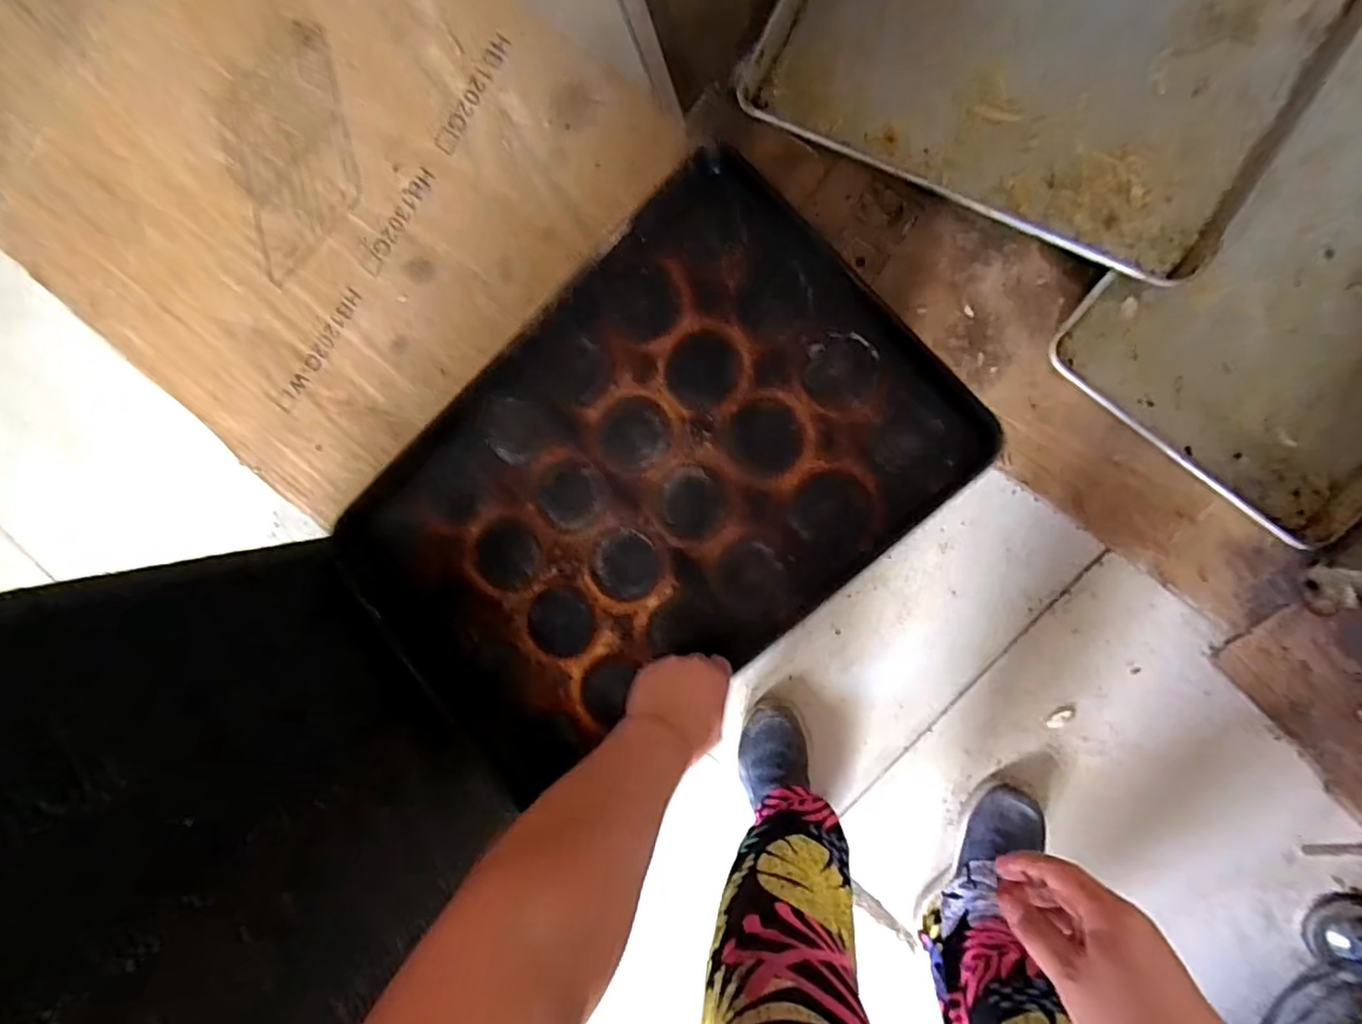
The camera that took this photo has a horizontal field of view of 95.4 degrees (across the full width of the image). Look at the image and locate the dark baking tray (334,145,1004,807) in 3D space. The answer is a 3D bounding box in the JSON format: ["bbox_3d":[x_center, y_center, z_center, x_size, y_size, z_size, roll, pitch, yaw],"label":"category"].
[{"bbox_3d":[-0.048,-0.015,0.617,0.590,0.041,0.389,-42,85,9],"label":"dark baking tray"}]

